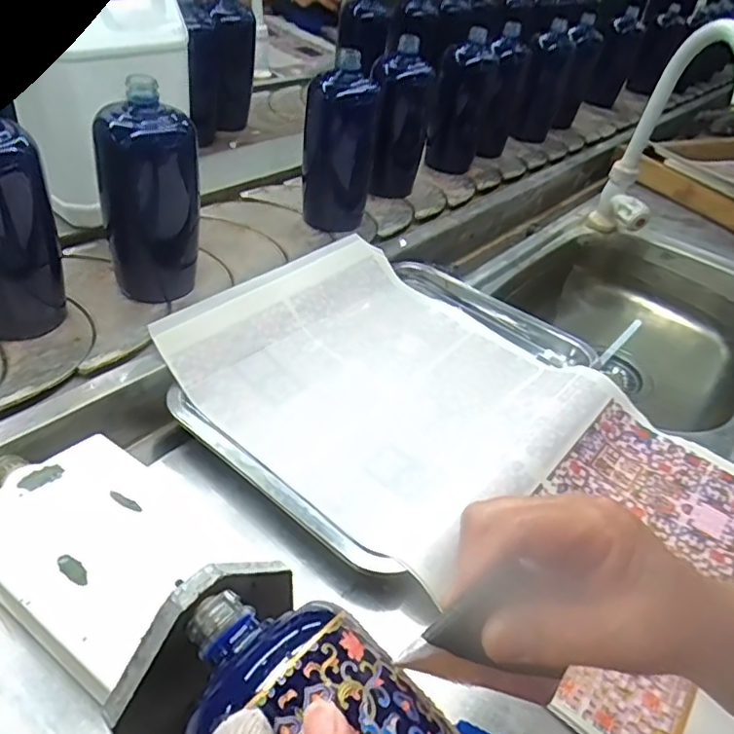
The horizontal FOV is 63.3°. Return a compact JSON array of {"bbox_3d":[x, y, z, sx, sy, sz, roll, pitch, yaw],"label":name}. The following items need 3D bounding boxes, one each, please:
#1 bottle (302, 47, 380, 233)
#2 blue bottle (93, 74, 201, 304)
[{"bbox_3d":[-0.034,-0.267,0.702,0.072,0.176,0.065,13,41,8],"label":"bottle"},{"bbox_3d":[-0.194,-0.150,0.538,0.058,0.176,0.071,23,43,19],"label":"blue bottle"}]

